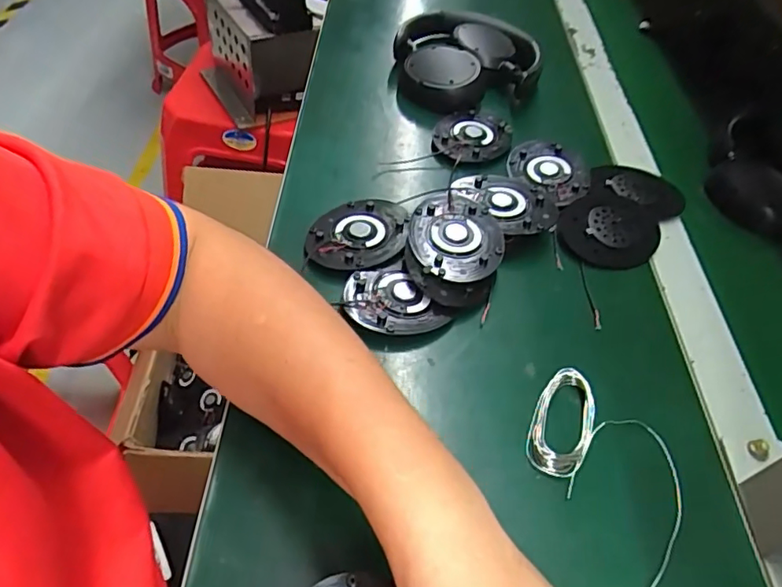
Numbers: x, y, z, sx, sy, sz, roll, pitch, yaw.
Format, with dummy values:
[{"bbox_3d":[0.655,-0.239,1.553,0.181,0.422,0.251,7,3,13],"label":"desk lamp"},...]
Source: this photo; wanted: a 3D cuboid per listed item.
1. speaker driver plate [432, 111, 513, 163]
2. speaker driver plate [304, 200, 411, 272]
[{"bbox_3d":[0.074,-0.143,0.503,0.070,0.011,0.069,4,50,-5],"label":"speaker driver plate"},{"bbox_3d":[-0.024,-0.042,0.414,0.069,0.021,0.078,11,50,1],"label":"speaker driver plate"}]

